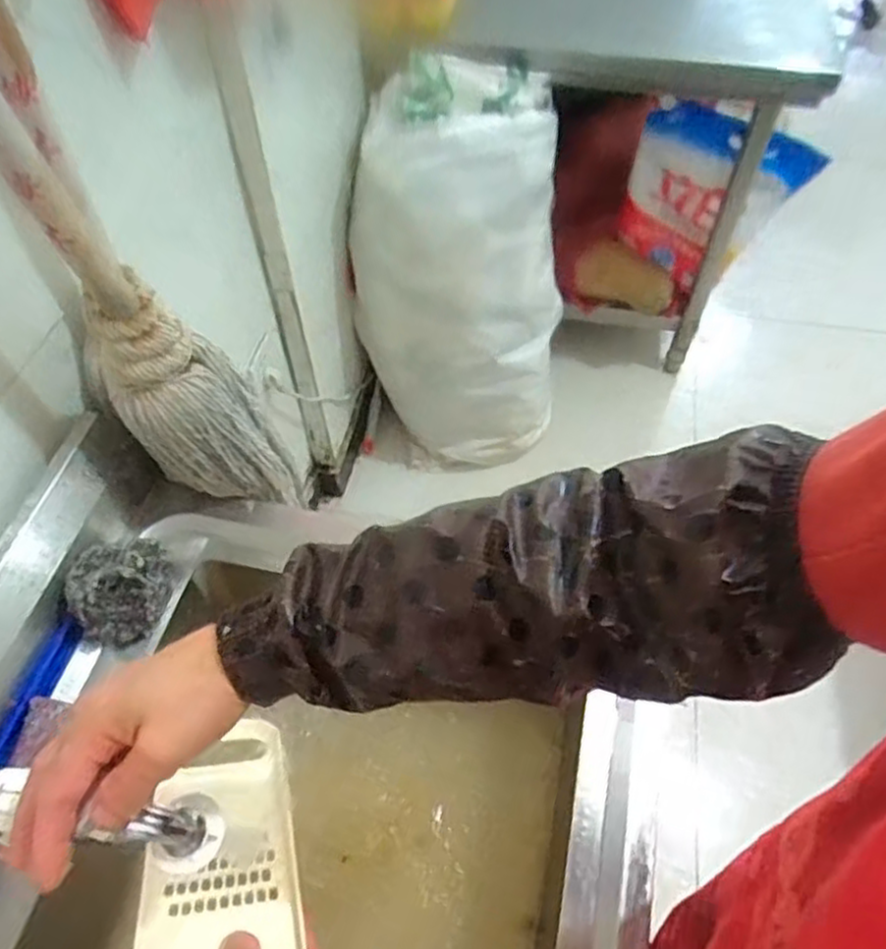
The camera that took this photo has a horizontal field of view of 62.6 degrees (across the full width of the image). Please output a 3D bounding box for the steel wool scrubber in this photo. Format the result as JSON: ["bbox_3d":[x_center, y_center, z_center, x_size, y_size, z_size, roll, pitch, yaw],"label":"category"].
[{"bbox_3d":[-0.304,0.108,0.694,0.080,0.076,0.095,-16,58,-11],"label":"steel wool scrubber"}]

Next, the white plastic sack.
[{"bbox_3d":[0.035,-0.352,1.407,0.411,0.743,0.235,-1,56,-1],"label":"white plastic sack"}]

